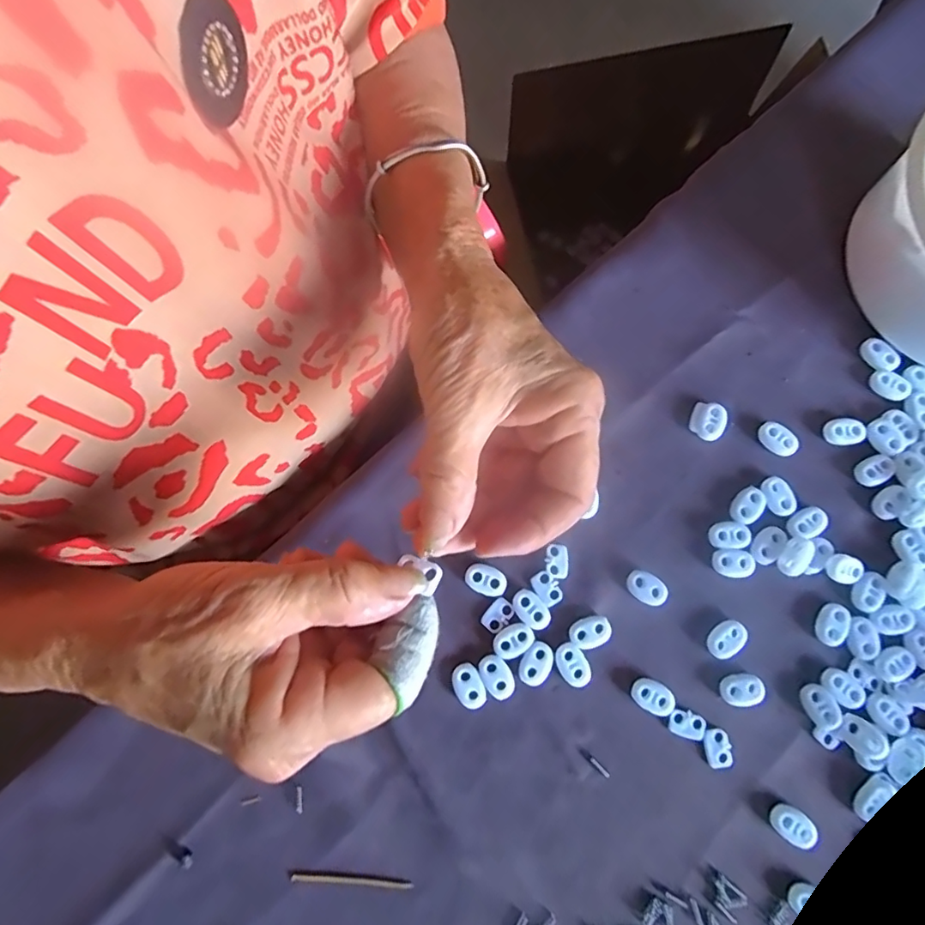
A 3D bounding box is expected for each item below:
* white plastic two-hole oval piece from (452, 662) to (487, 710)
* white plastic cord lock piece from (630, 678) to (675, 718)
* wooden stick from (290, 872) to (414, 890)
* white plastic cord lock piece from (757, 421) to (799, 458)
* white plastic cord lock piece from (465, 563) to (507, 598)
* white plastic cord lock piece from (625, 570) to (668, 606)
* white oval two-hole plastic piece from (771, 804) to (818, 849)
[{"bbox_3d":[0.003,0.118,0.283,0.015,0.004,0.023,-25,78,-4],"label":"white plastic two-hole oval piece"},{"bbox_3d":[0.101,0.124,0.283,0.023,0.004,0.016,37,81,9],"label":"white plastic cord lock piece"},{"bbox_3d":[-0.056,0.209,0.267,0.060,0.004,0.004,3,78,2],"label":"wooden stick"},{"bbox_3d":[0.183,-0.013,0.310,0.023,0.007,0.015,42,82,9],"label":"white plastic cord lock piece"},{"bbox_3d":[0.013,0.065,0.296,0.023,0.004,0.016,23,80,6],"label":"white plastic cord lock piece"},{"bbox_3d":[0.101,0.069,0.294,0.022,0.004,0.015,40,82,9],"label":"white plastic cord lock piece"},{"bbox_3d":[0.167,0.183,0.269,0.021,0.007,0.015,36,81,8],"label":"white oval two-hole plastic piece"}]

